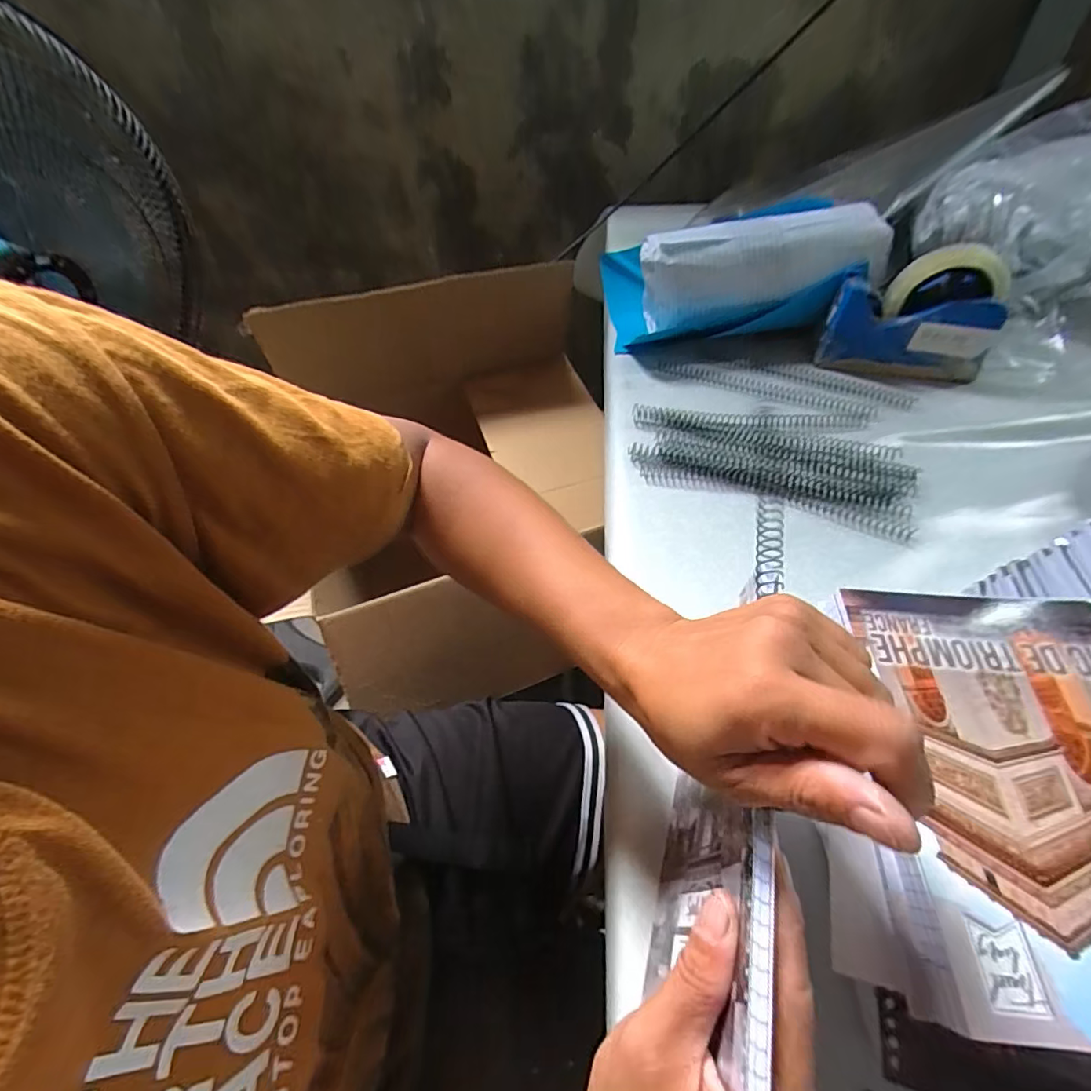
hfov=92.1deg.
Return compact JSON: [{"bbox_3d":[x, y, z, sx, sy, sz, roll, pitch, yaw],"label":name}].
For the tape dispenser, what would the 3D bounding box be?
[{"bbox_3d":[0.379,-0.238,0.545,0.158,0.113,0.055,9,53,11],"label":"tape dispenser"}]

